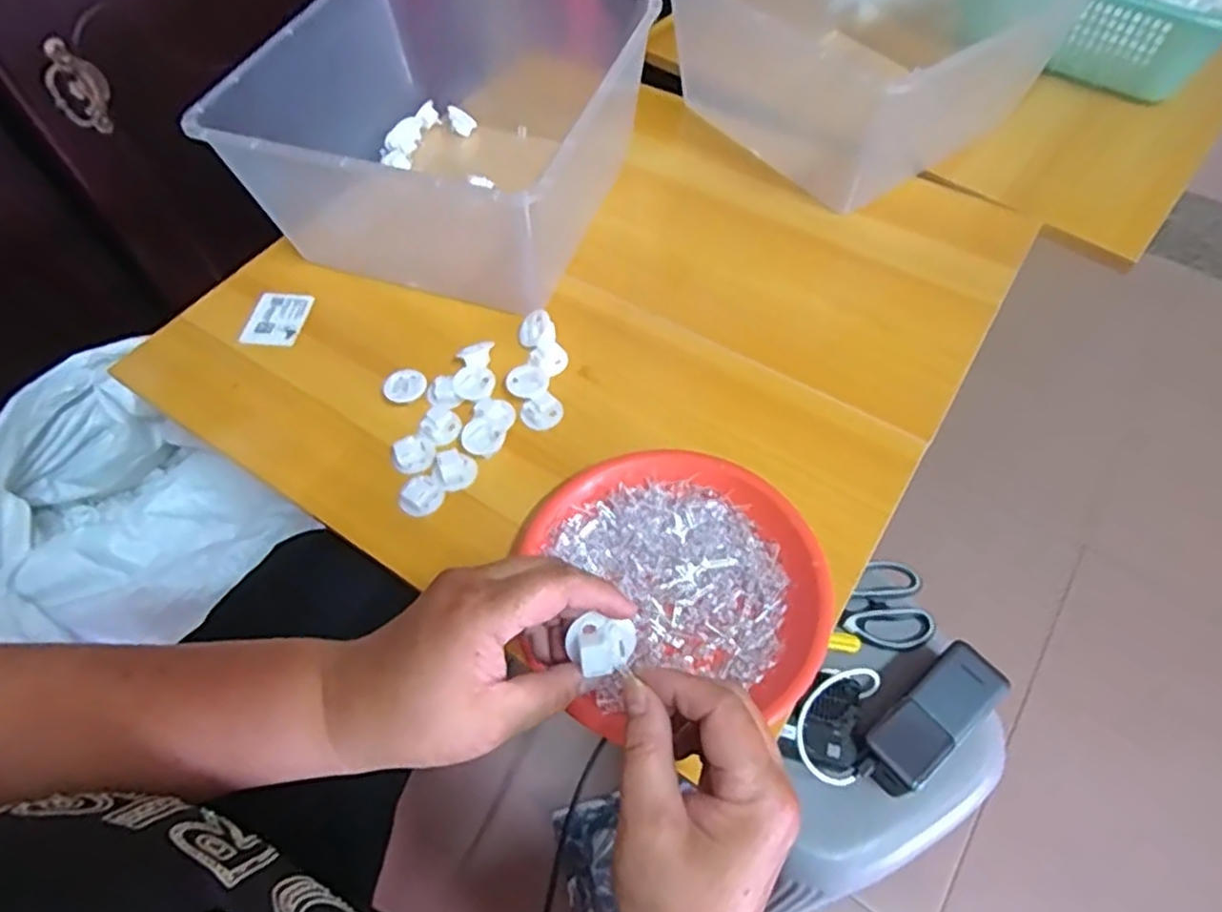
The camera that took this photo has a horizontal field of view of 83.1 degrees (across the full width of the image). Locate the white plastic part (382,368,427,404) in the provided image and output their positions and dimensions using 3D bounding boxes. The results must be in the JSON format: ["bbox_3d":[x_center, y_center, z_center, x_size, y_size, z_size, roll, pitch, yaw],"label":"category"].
[{"bbox_3d":[-0.163,-0.055,0.545,0.033,0.007,0.029,-23,61,-13],"label":"white plastic part"}]

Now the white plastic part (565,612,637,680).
[{"bbox_3d":[-0.005,0.088,0.319,0.030,0.015,0.026,7,59,5],"label":"white plastic part"}]

